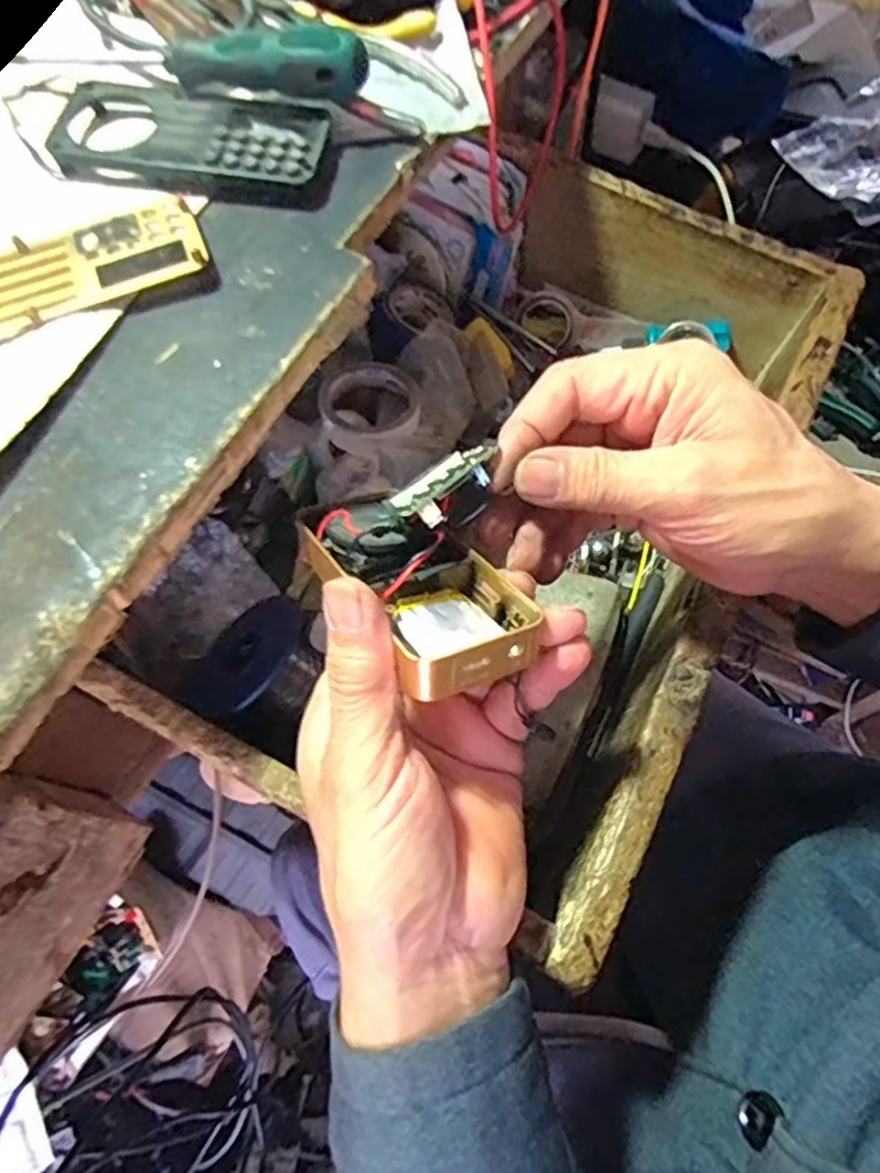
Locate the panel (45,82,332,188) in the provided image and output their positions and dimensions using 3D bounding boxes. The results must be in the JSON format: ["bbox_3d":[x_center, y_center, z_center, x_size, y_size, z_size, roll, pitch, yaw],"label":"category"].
[{"bbox_3d":[-0.100,-0.184,0.285,0.104,0.011,0.049,8,67,3],"label":"panel"}]

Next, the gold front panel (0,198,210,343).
[{"bbox_3d":[-0.141,-0.118,0.260,0.103,0.005,0.042,-23,69,-10],"label":"gold front panel"}]

